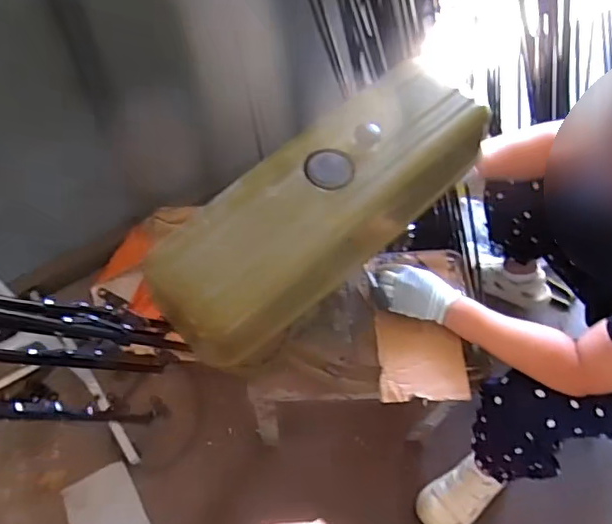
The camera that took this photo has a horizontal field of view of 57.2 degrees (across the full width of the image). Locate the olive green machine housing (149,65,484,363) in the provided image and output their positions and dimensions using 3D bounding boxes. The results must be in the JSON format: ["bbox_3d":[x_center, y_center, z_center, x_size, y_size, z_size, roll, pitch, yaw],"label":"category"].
[{"bbox_3d":[0.038,-0.066,0.669,0.463,0.136,0.156,-38,68,-22],"label":"olive green machine housing"}]

